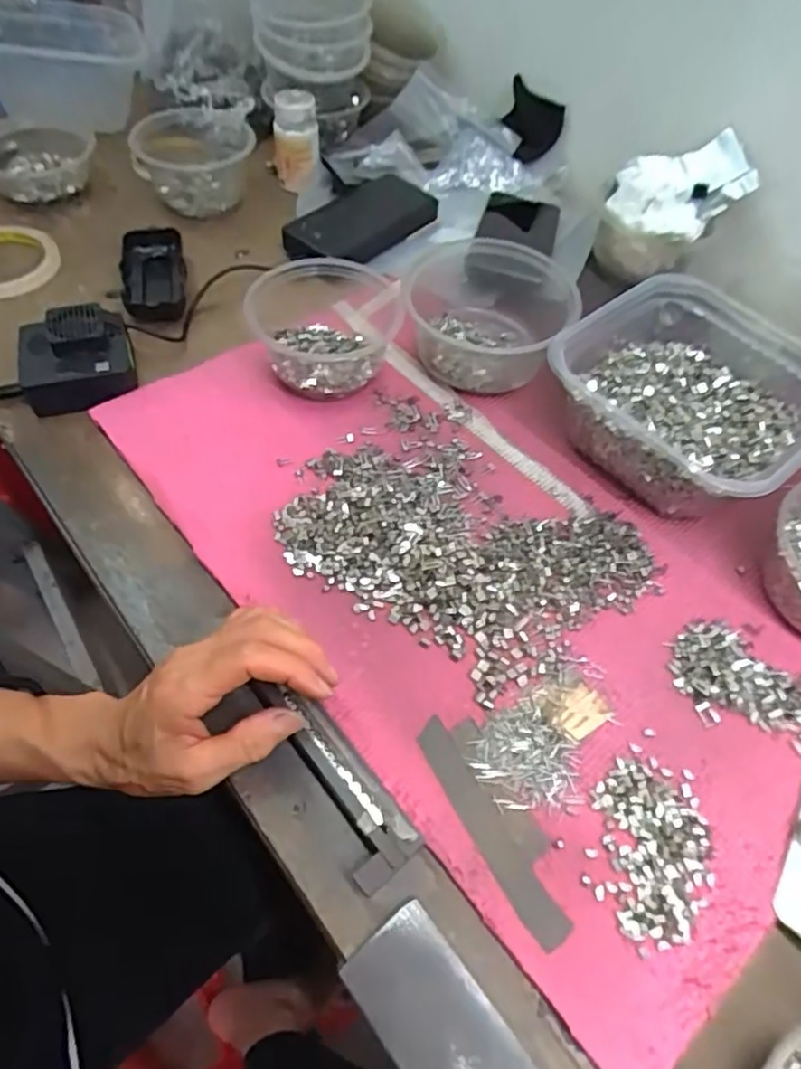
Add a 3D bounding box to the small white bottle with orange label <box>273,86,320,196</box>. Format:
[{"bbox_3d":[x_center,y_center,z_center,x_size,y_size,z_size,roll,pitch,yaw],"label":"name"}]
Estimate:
[{"bbox_3d":[-0.109,-0.404,0.675,0.050,0.076,0.046,-8,57,-11],"label":"small white bottle with orange label"}]

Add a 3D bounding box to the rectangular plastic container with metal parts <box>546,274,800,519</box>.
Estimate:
[{"bbox_3d":[0.221,-0.107,0.481,0.181,0.069,0.176,-37,67,-23],"label":"rectangular plastic container with metal parts"}]

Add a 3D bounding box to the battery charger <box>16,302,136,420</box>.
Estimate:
[{"bbox_3d":[-0.251,-0.134,0.507,0.080,0.045,0.074,-13,59,-11],"label":"battery charger"}]

